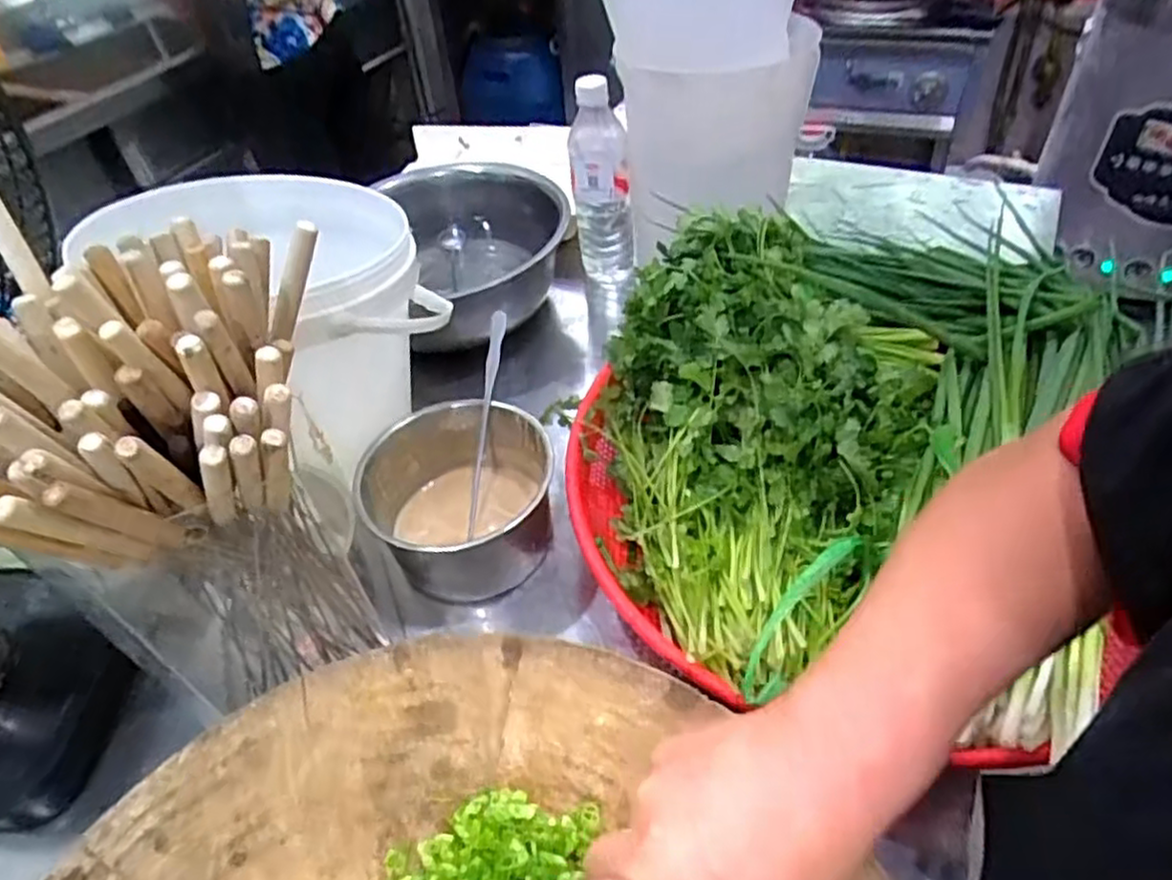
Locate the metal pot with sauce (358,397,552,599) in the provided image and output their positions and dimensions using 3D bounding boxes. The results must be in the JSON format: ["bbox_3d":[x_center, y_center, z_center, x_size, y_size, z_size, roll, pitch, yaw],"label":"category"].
[{"bbox_3d":[-0.103,0.049,0.597,0.141,0.096,0.146,-3,46,3],"label":"metal pot with sauce"}]

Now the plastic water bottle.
[{"bbox_3d":[0.019,-0.250,0.803,0.064,0.256,0.066,-3,46,4],"label":"plastic water bottle"}]

